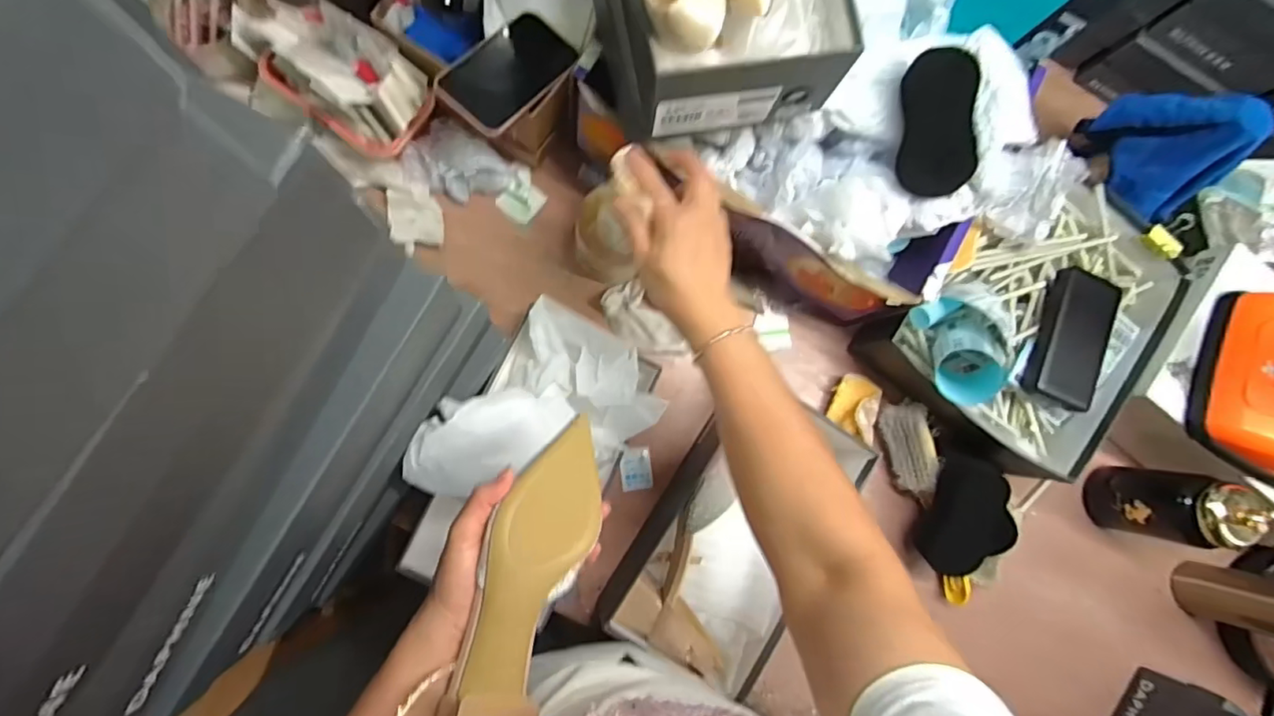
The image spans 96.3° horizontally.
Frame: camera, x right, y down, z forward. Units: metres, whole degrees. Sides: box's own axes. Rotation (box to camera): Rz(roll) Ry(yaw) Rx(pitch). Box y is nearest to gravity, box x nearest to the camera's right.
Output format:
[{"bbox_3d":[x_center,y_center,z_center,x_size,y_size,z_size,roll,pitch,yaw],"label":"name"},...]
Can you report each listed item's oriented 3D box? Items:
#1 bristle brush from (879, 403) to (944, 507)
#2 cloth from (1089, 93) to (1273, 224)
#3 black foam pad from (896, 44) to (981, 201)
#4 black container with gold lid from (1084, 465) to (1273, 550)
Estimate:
[{"bbox_3d":[0.322,0.110,0.666,0.051,0.028,0.112,-15,84,35],"label":"bristle brush"},{"bbox_3d":[0.588,-0.240,0.637,0.060,0.134,0.138,-30,66,-30],"label":"cloth"},{"bbox_3d":[0.277,-0.215,0.525,0.063,0.013,0.122,5,106,31],"label":"black foam pad"},{"bbox_3d":[0.609,0.169,0.649,0.086,0.169,0.079,4,84,-7],"label":"black container with gold lid"}]

